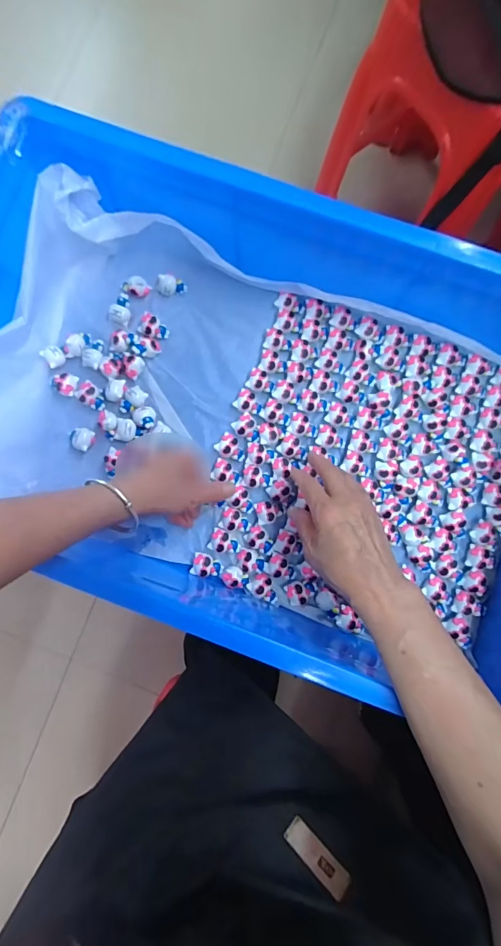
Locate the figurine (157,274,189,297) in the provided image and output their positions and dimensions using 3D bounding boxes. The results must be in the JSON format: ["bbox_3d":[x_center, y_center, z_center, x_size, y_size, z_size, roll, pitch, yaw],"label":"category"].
[{"bbox_3d":[-0.096,-0.226,0.485,0.036,0.024,0.017,-11,84,0],"label":"figurine"}]

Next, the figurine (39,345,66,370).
[{"bbox_3d":[-0.234,-0.140,0.479,0.022,0.013,0.024,0,84,1],"label":"figurine"}]

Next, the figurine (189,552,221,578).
[{"bbox_3d":[-0.049,0.104,0.452,0.031,0.018,0.025,14,85,2],"label":"figurine"}]

